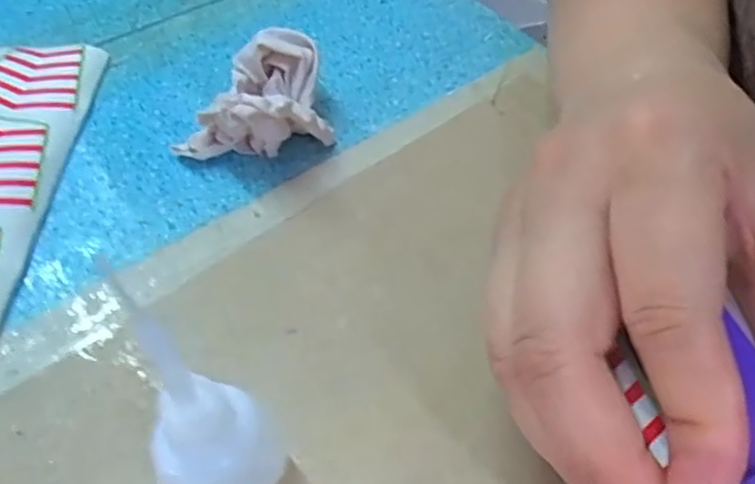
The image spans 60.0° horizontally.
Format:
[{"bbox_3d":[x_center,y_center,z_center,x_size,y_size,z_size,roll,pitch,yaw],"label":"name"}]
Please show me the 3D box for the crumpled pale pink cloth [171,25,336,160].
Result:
[{"bbox_3d":[-0.046,-0.058,0.270,0.051,0.038,0.064,30,58,18],"label":"crumpled pale pink cloth"}]

